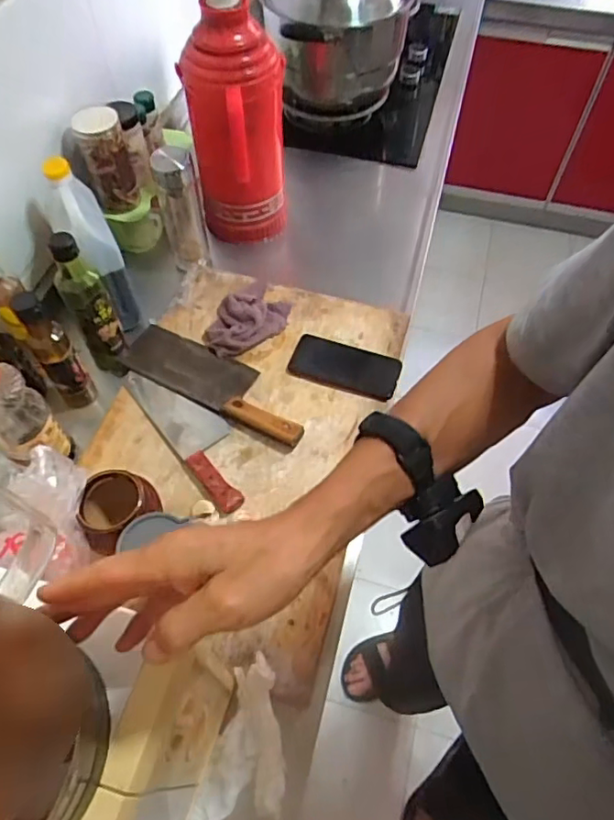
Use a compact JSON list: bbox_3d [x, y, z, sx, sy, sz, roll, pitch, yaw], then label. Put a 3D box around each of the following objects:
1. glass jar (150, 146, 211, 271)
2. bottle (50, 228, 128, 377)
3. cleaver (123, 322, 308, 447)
[{"bbox_3d":[-0.200,-0.318,0.894,0.060,0.190,0.069,-12,59,-8],"label":"glass jar"},{"bbox_3d":[-0.297,-0.140,0.776,0.055,0.221,0.055,2,58,0],"label":"bottle"},{"bbox_3d":[-0.137,-0.044,0.840,0.314,0.034,0.094,24,61,14],"label":"cleaver"}]

